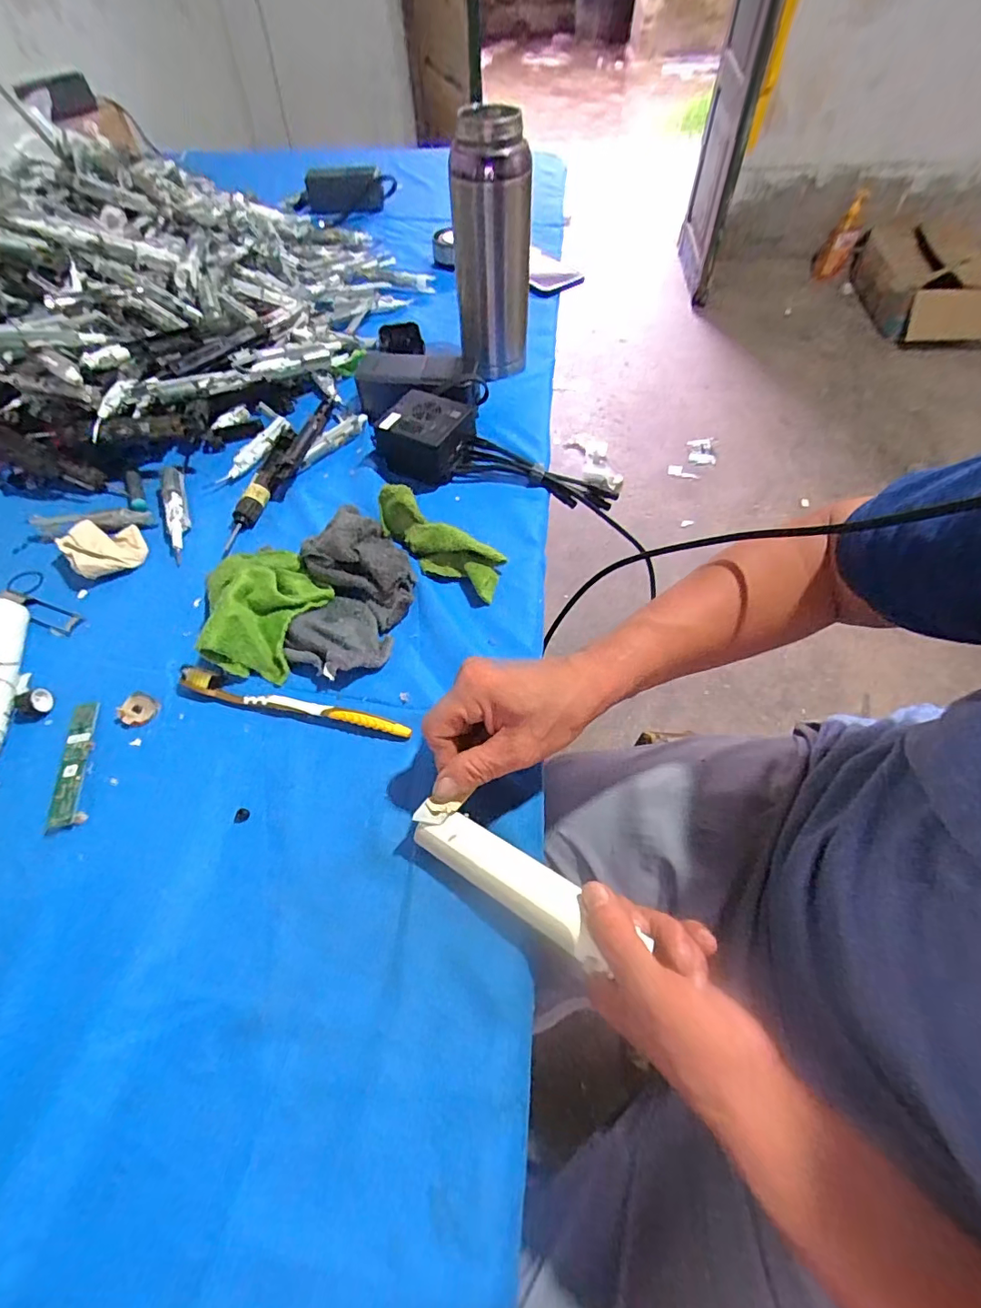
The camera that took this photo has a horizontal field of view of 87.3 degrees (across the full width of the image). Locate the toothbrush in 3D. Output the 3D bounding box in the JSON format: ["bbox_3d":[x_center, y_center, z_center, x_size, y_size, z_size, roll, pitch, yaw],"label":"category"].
[{"bbox_3d":[-0.149,0.038,0.387,0.182,0.014,0.016,13,59,8],"label":"toothbrush"}]

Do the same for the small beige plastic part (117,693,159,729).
[{"bbox_3d":[-0.268,0.043,0.390,0.023,0.006,0.026,34,64,19],"label":"small beige plastic part"}]

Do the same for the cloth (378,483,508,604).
[{"bbox_3d":[-0.044,-0.098,0.451,0.127,0.035,0.041,36,64,5],"label":"cloth"}]

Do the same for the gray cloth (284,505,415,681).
[{"bbox_3d":[-0.115,-0.055,0.430,0.097,0.039,0.156,-2,58,-2],"label":"gray cloth"}]

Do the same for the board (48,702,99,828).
[{"bbox_3d":[-0.299,0.077,0.369,0.021,0.012,0.095,-15,60,-10],"label":"board"}]

